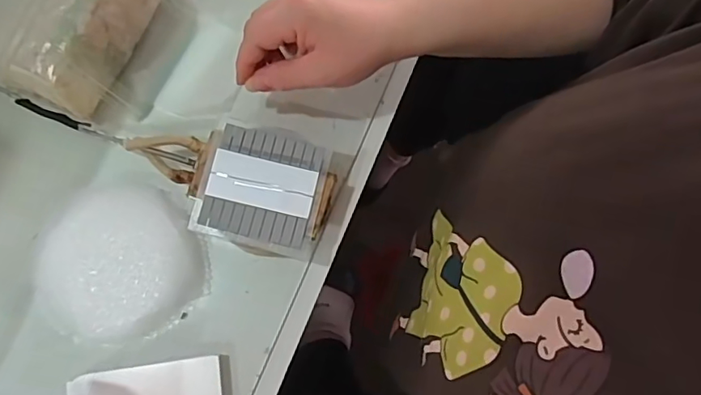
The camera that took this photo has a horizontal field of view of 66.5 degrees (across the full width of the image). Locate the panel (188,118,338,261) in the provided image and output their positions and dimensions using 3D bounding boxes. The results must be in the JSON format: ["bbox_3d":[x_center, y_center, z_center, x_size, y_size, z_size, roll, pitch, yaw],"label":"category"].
[{"bbox_3d":[-0.063,-0.006,0.393,0.094,0.013,0.084,14,77,2],"label":"panel"}]

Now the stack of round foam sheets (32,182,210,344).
[{"bbox_3d":[-0.177,0.050,0.406,0.121,0.018,0.118,-31,82,-9],"label":"stack of round foam sheets"}]

